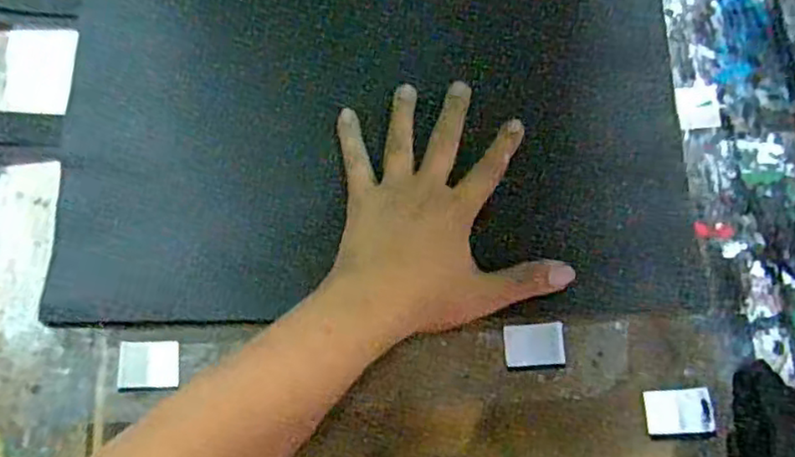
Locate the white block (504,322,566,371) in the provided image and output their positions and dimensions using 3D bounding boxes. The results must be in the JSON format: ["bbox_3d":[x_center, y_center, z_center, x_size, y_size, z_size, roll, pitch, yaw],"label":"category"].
[{"bbox_3d":[0.091,0.078,0.442,0.039,0.007,0.029,-3,74,-1],"label":"white block"}]

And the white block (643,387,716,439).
[{"bbox_3d":[0.183,0.119,0.432,0.042,0.005,0.030,-2,74,-1],"label":"white block"}]

